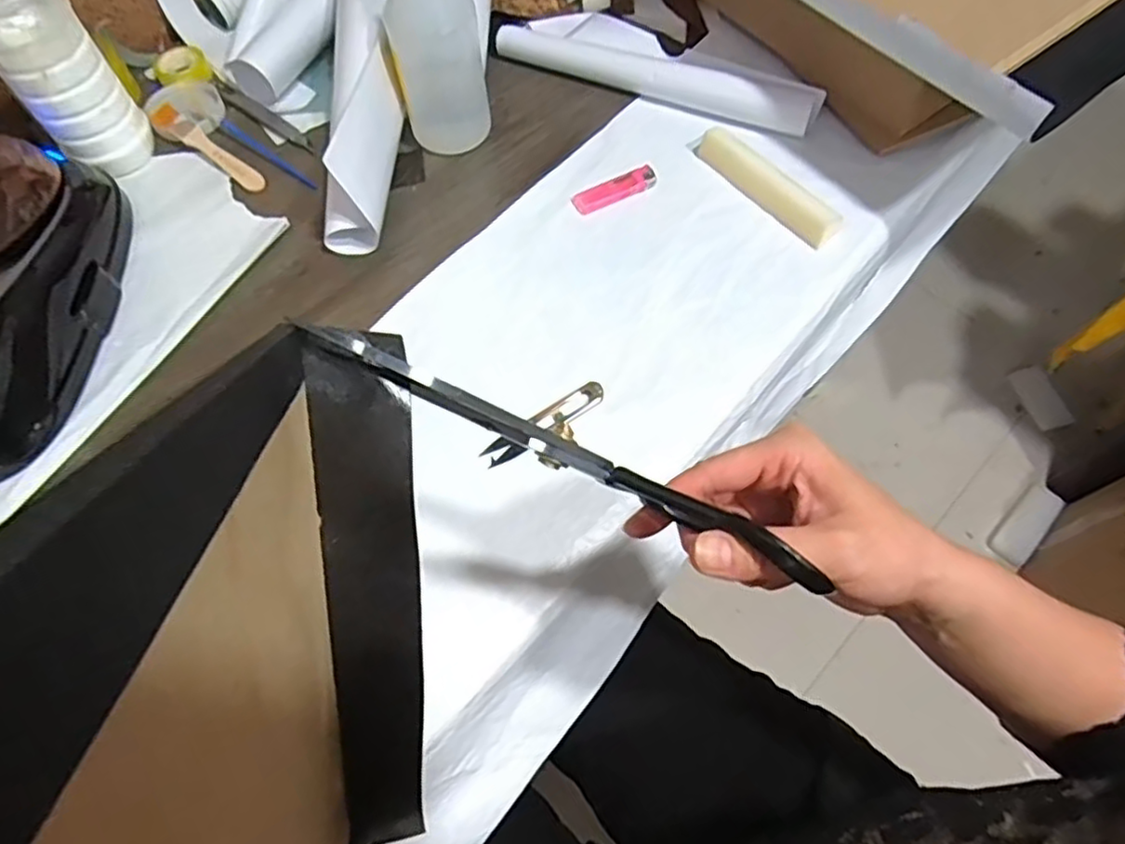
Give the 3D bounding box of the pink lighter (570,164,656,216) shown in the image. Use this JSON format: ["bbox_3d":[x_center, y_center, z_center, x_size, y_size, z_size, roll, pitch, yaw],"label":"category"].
[{"bbox_3d":[0.047,-0.211,0.620,0.078,0.016,0.019,-23,64,-10],"label":"pink lighter"}]

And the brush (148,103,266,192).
[{"bbox_3d":[-0.336,-0.262,0.650,0.146,0.015,0.025,34,68,17],"label":"brush"}]

